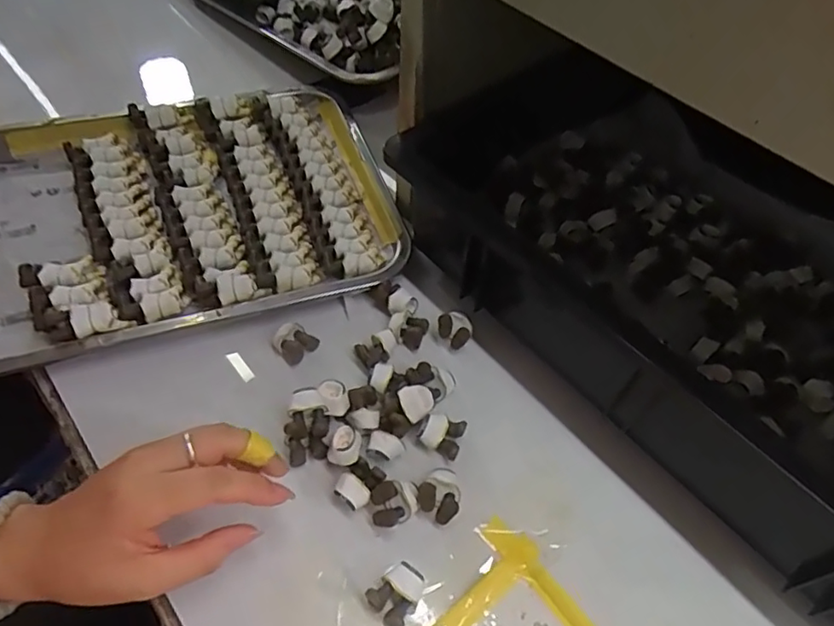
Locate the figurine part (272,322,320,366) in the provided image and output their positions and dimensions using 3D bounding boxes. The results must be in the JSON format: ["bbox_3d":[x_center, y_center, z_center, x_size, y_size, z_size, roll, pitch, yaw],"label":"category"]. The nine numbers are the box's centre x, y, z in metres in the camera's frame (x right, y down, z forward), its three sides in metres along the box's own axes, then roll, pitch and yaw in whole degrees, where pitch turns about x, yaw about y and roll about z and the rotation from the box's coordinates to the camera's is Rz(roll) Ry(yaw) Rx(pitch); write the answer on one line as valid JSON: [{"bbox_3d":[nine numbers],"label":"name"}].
[{"bbox_3d":[-0.085,0.020,0.402,0.022,0.016,0.026,38,60,23],"label":"figurine part"}]

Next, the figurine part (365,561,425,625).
[{"bbox_3d":[-0.009,0.150,0.310,0.028,0.016,0.024,-38,63,-26],"label":"figurine part"}]

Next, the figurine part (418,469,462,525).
[{"bbox_3d":[0.016,0.107,0.342,0.026,0.017,0.028,1,53,-2],"label":"figurine part"}]

